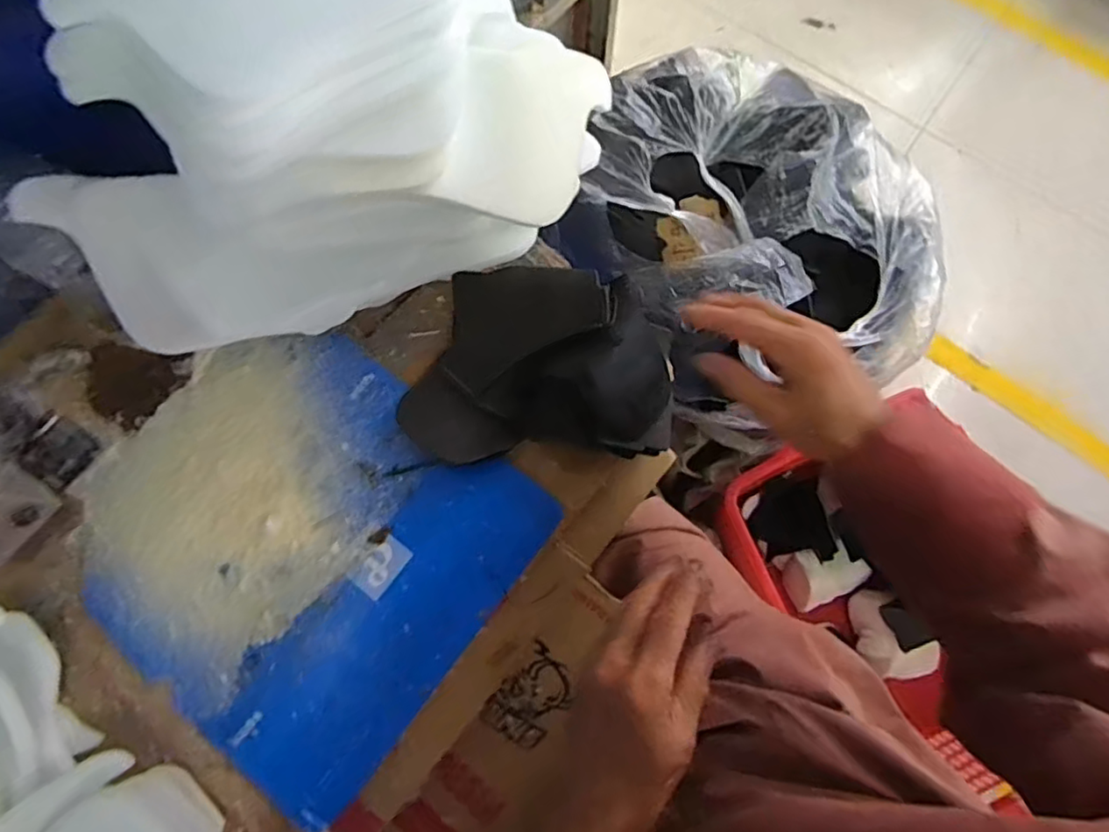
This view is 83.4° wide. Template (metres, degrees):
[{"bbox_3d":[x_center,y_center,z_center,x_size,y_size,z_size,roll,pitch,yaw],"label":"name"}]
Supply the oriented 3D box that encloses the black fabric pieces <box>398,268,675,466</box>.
[{"bbox_3d":[-0.003,-0.045,0.510,0.197,0.057,0.155,-1,75,-1],"label":"black fabric pieces"}]

